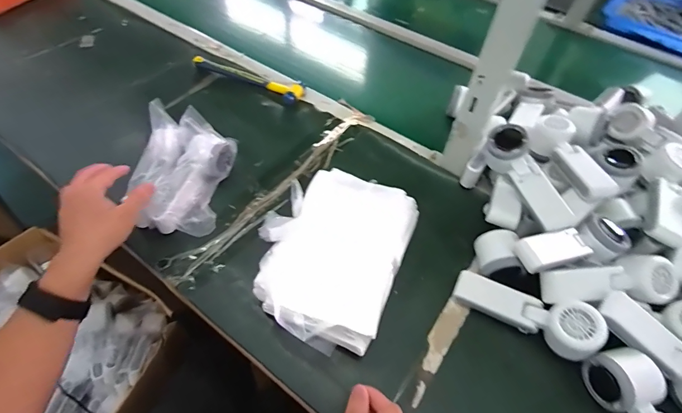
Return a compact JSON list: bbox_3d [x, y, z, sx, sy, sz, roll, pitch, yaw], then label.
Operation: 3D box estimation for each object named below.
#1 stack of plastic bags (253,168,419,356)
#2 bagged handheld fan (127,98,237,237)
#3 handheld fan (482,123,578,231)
[{"bbox_3d":[-0.021,0.055,0.493,0.199,0.051,0.244,18,54,13],"label":"stack of plastic bags"},{"bbox_3d":[-0.235,-0.052,0.543,0.116,0.089,0.172,5,53,1],"label":"bagged handheld fan"},{"bbox_3d":[0.258,-0.041,0.507,0.053,0.054,0.164,-18,56,-15],"label":"handheld fan"}]

